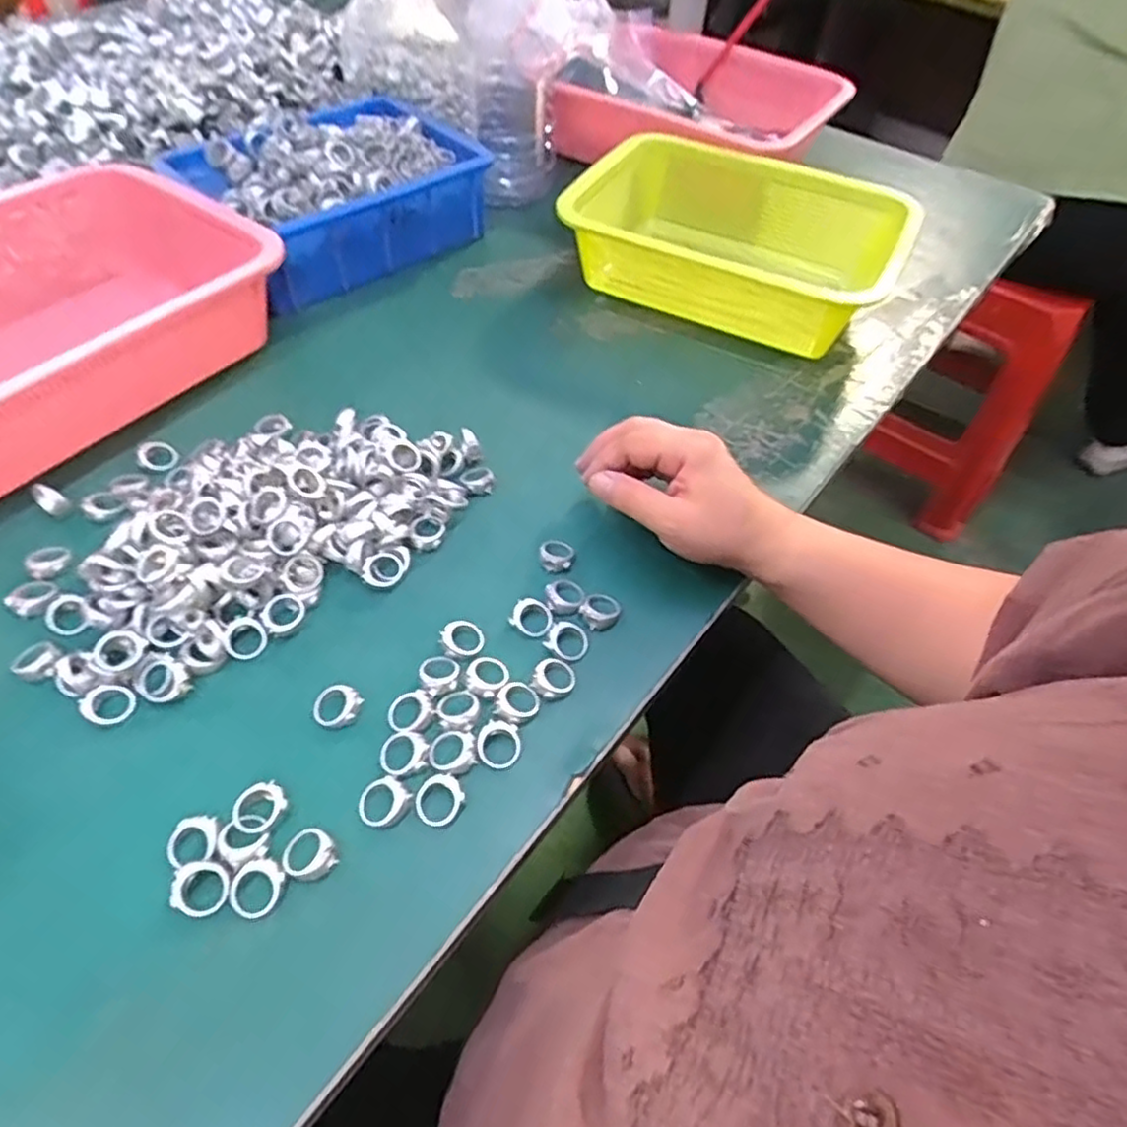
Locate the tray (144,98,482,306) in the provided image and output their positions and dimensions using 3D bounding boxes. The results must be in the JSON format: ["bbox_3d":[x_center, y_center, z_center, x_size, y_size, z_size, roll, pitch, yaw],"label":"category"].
[{"bbox_3d":[-0.199,-0.325,0.608,0.226,0.090,0.172,-34,62,-26],"label":"tray"}]

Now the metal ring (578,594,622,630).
[{"bbox_3d":[0.022,0.026,0.394,0.023,0.006,0.023,2,52,-2],"label":"metal ring"}]

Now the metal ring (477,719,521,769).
[{"bbox_3d":[-0.032,0.090,0.341,0.022,0.005,0.022,2,52,-2],"label":"metal ring"}]

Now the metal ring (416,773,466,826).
[{"bbox_3d":[-0.058,0.111,0.324,0.021,0.005,0.022,2,52,-2],"label":"metal ring"}]

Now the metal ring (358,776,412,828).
[{"bbox_3d":[-0.085,0.112,0.323,0.022,0.005,0.023,2,52,-2],"label":"metal ring"}]

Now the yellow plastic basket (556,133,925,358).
[{"bbox_3d":[0.142,-0.281,0.602,0.255,0.088,0.207,24,55,14],"label":"yellow plastic basket"}]

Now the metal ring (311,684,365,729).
[{"bbox_3d":[-0.116,0.073,0.350,0.025,0.008,0.020,-11,54,-12],"label":"metal ring"}]

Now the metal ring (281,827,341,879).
[{"bbox_3d":[-0.114,0.130,0.306,0.022,0.008,0.021,2,52,-2],"label":"metal ring"}]

